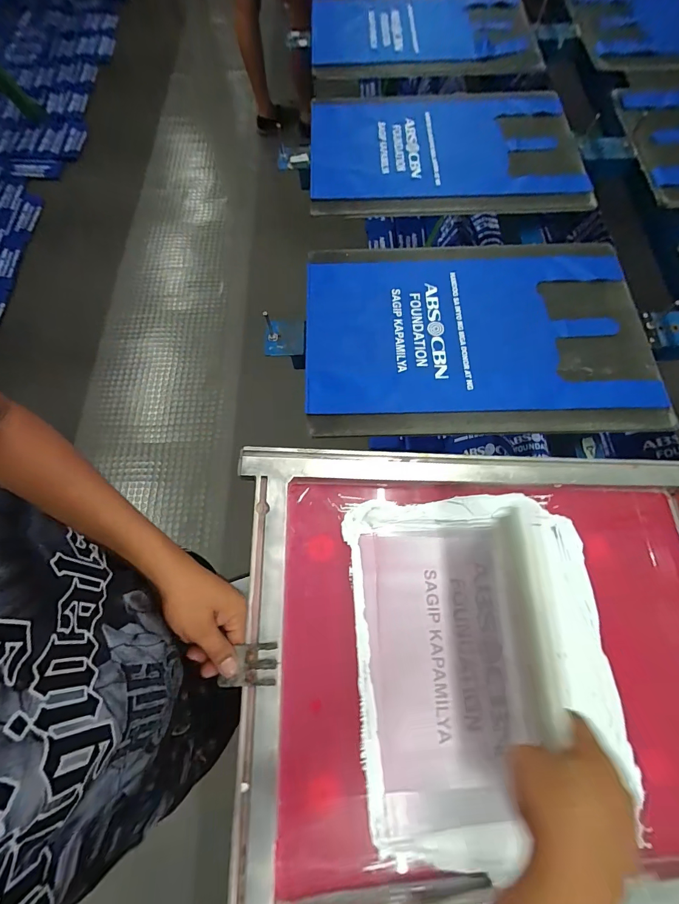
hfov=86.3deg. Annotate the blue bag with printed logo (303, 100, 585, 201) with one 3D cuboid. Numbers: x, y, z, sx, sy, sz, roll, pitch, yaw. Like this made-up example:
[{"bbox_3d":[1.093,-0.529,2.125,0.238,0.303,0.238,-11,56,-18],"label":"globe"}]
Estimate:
[{"bbox_3d":[0.234,-0.725,0.876,0.610,0.070,0.383,0,68,1],"label":"blue bag with printed logo"}]

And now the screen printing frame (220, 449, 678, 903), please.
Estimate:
[{"bbox_3d":[0.211,0.229,0.422,0.630,0.042,0.461,1,70,-5],"label":"screen printing frame"}]

